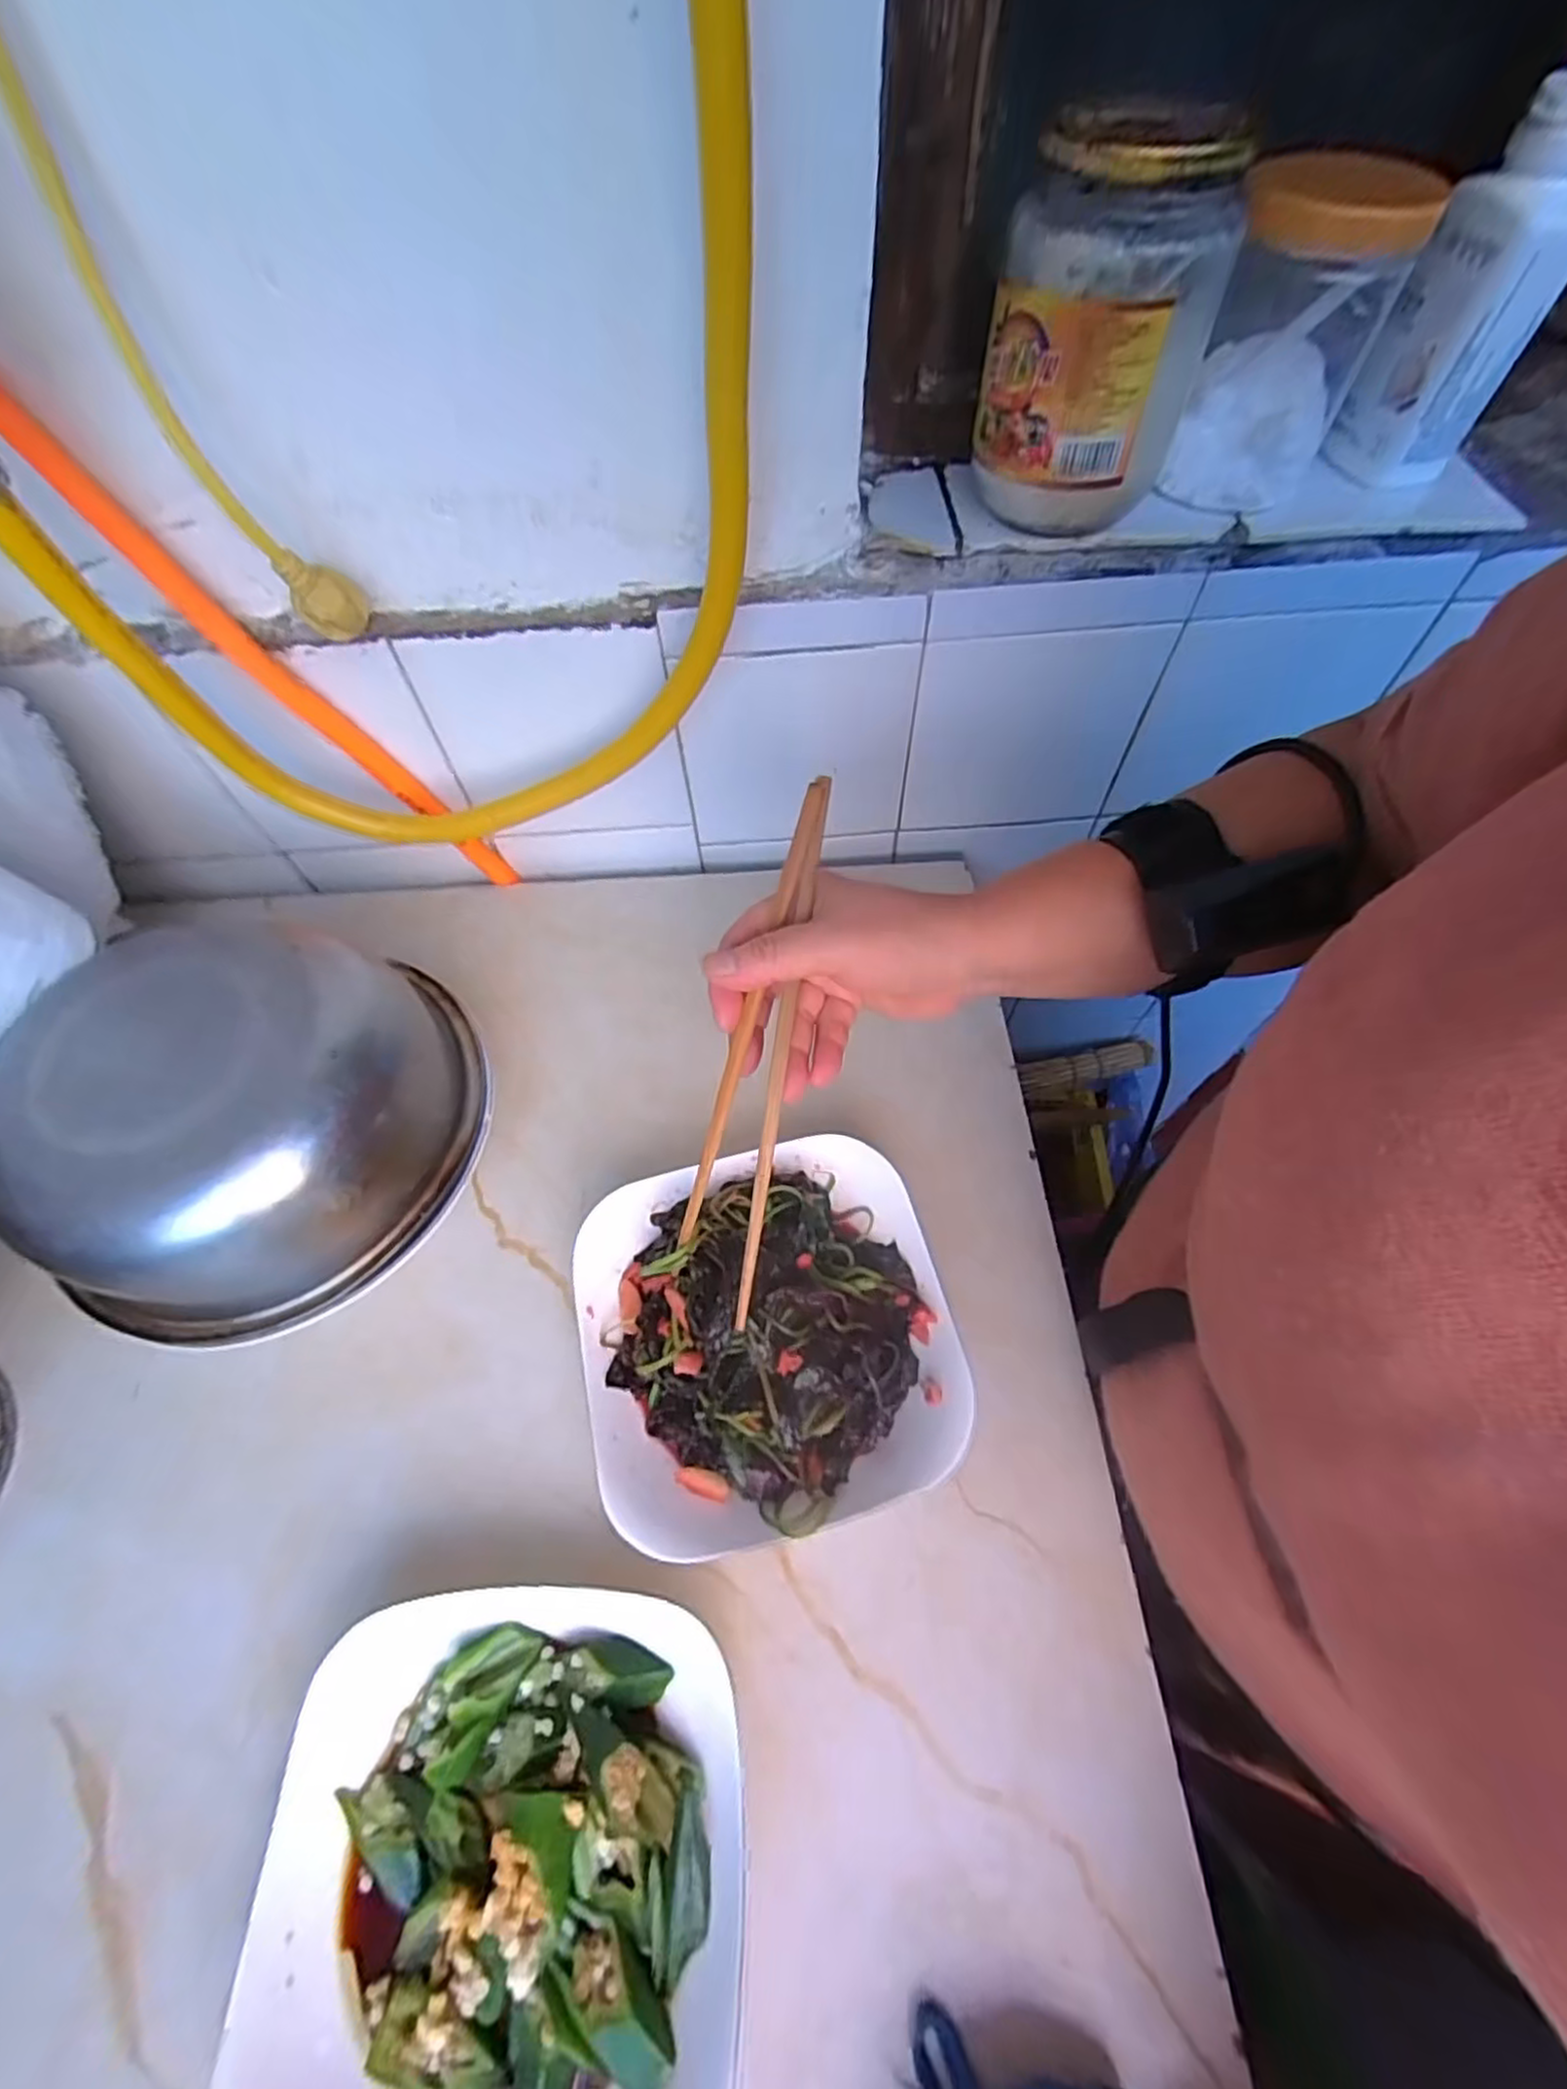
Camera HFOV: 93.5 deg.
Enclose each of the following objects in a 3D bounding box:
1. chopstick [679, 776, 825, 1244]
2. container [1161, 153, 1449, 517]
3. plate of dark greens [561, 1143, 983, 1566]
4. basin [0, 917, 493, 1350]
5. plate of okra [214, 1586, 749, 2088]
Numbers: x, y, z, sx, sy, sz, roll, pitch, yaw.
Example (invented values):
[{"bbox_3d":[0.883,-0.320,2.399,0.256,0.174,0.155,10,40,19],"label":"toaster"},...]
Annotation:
[{"bbox_3d":[-0.018,-0.008,0.343,0.008,0.011,0.226,21,106,13],"label":"chopstick"},{"bbox_3d":[0.238,-0.332,0.353,0.071,0.117,0.089,26,64,19],"label":"container"},{"bbox_3d":[-0.008,0.142,0.376,0.180,0.056,0.175,-14,61,-7],"label":"plate of dark greens"},{"bbox_3d":[-0.256,0.031,0.360,0.179,0.096,0.185,-2,59,3],"label":"basin"},{"bbox_3d":[-0.106,0.320,0.283,0.178,0.040,0.175,0,60,1],"label":"plate of okra"}]

